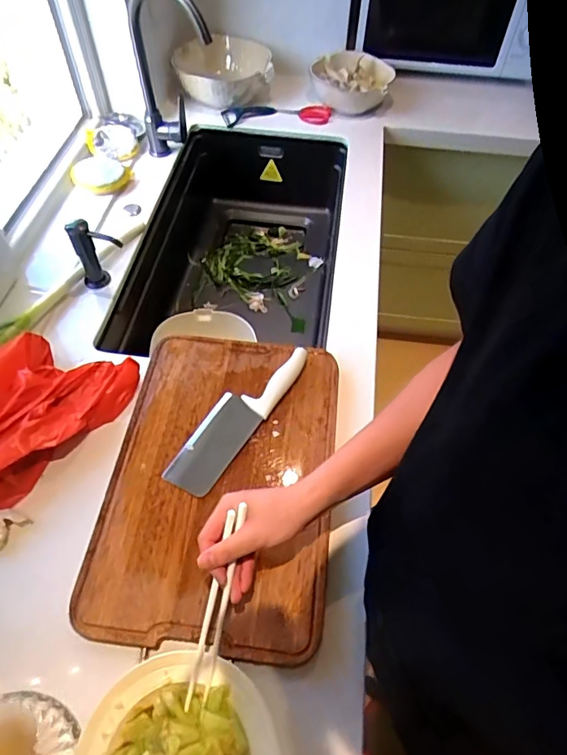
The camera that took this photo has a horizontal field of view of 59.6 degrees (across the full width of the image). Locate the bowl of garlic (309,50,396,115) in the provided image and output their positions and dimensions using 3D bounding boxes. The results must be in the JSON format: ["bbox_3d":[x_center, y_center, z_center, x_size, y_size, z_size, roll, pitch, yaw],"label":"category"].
[{"bbox_3d":[0.165,-0.727,1.226,0.188,0.080,0.173,1,55,-1],"label":"bowl of garlic"}]

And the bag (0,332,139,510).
[{"bbox_3d":[-0.364,0.053,0.684,0.149,0.105,0.317,31,60,18],"label":"bag"}]

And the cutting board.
[{"bbox_3d":[-0.084,0.126,0.674,0.294,0.018,0.431,6,58,2],"label":"cutting board"}]

